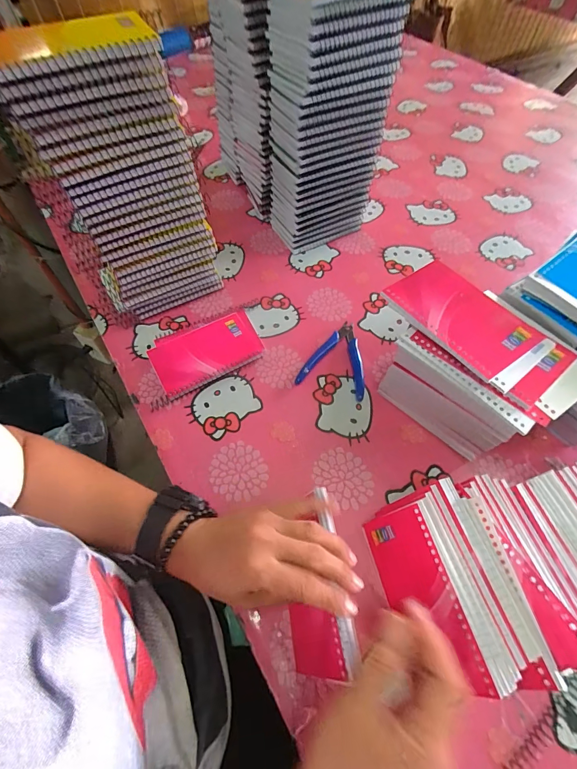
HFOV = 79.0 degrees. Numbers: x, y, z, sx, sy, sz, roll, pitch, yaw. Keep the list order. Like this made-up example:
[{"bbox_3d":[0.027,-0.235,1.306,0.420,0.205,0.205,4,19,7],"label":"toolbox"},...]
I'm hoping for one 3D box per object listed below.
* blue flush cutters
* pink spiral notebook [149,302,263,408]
[{"bbox_3d":[0.067,-0.038,0.458,0.083,0.012,0.108,16,60,10],"label":"blue flush cutters"},{"bbox_3d":[-0.109,-0.046,0.466,0.163,0.015,0.096,-27,62,-15],"label":"pink spiral notebook"}]

